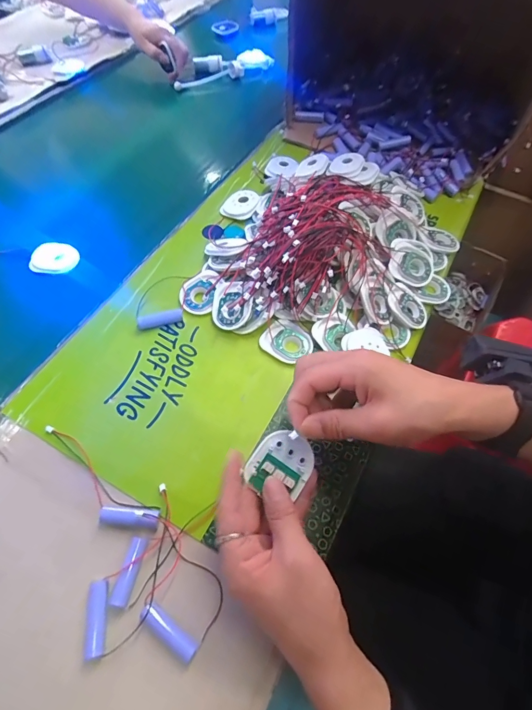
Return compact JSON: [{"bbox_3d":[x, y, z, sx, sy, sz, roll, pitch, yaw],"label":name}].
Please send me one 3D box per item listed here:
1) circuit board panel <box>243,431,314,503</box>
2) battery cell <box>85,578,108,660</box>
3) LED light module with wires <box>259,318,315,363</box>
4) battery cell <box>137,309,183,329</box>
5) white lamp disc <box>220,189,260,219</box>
[{"bbox_3d":[0.012,0.091,0.314,0.046,0.015,0.053,30,60,14],"label":"circuit board panel"},{"bbox_3d":[-0.130,0.203,0.295,0.013,0.014,0.049,-6,60,-5],"label":"battery cell"},{"bbox_3d":[0.024,-0.016,0.428,0.055,0.008,0.047,35,65,18],"label":"LED light module with wires"},{"bbox_3d":[-0.121,-0.041,0.434,0.051,0.014,0.013,-18,61,-11],"label":"battery cell"},{"bbox_3d":[-0.037,-0.210,0.529,0.049,0.014,0.048,0,59,-1],"label":"white lamp disc"}]

